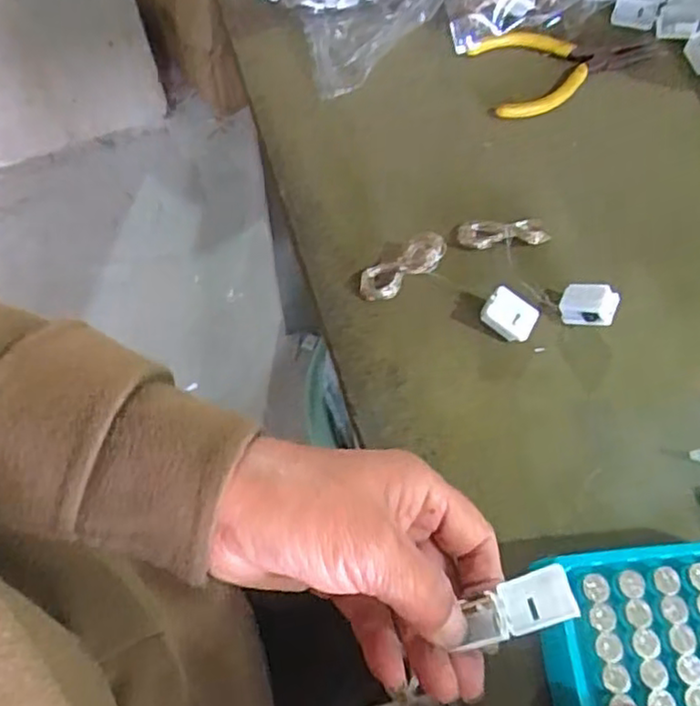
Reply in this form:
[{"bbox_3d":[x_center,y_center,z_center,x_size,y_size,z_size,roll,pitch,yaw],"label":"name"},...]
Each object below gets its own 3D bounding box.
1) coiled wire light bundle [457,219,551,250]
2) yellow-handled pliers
[{"bbox_3d":[0.086,-0.068,0.386,0.048,0.012,0.017,-1,67,-1],"label":"coiled wire light bundle"},{"bbox_3d":[0.142,-0.183,0.434,0.118,0.011,0.055,-12,67,-6],"label":"yellow-handled pliers"}]

